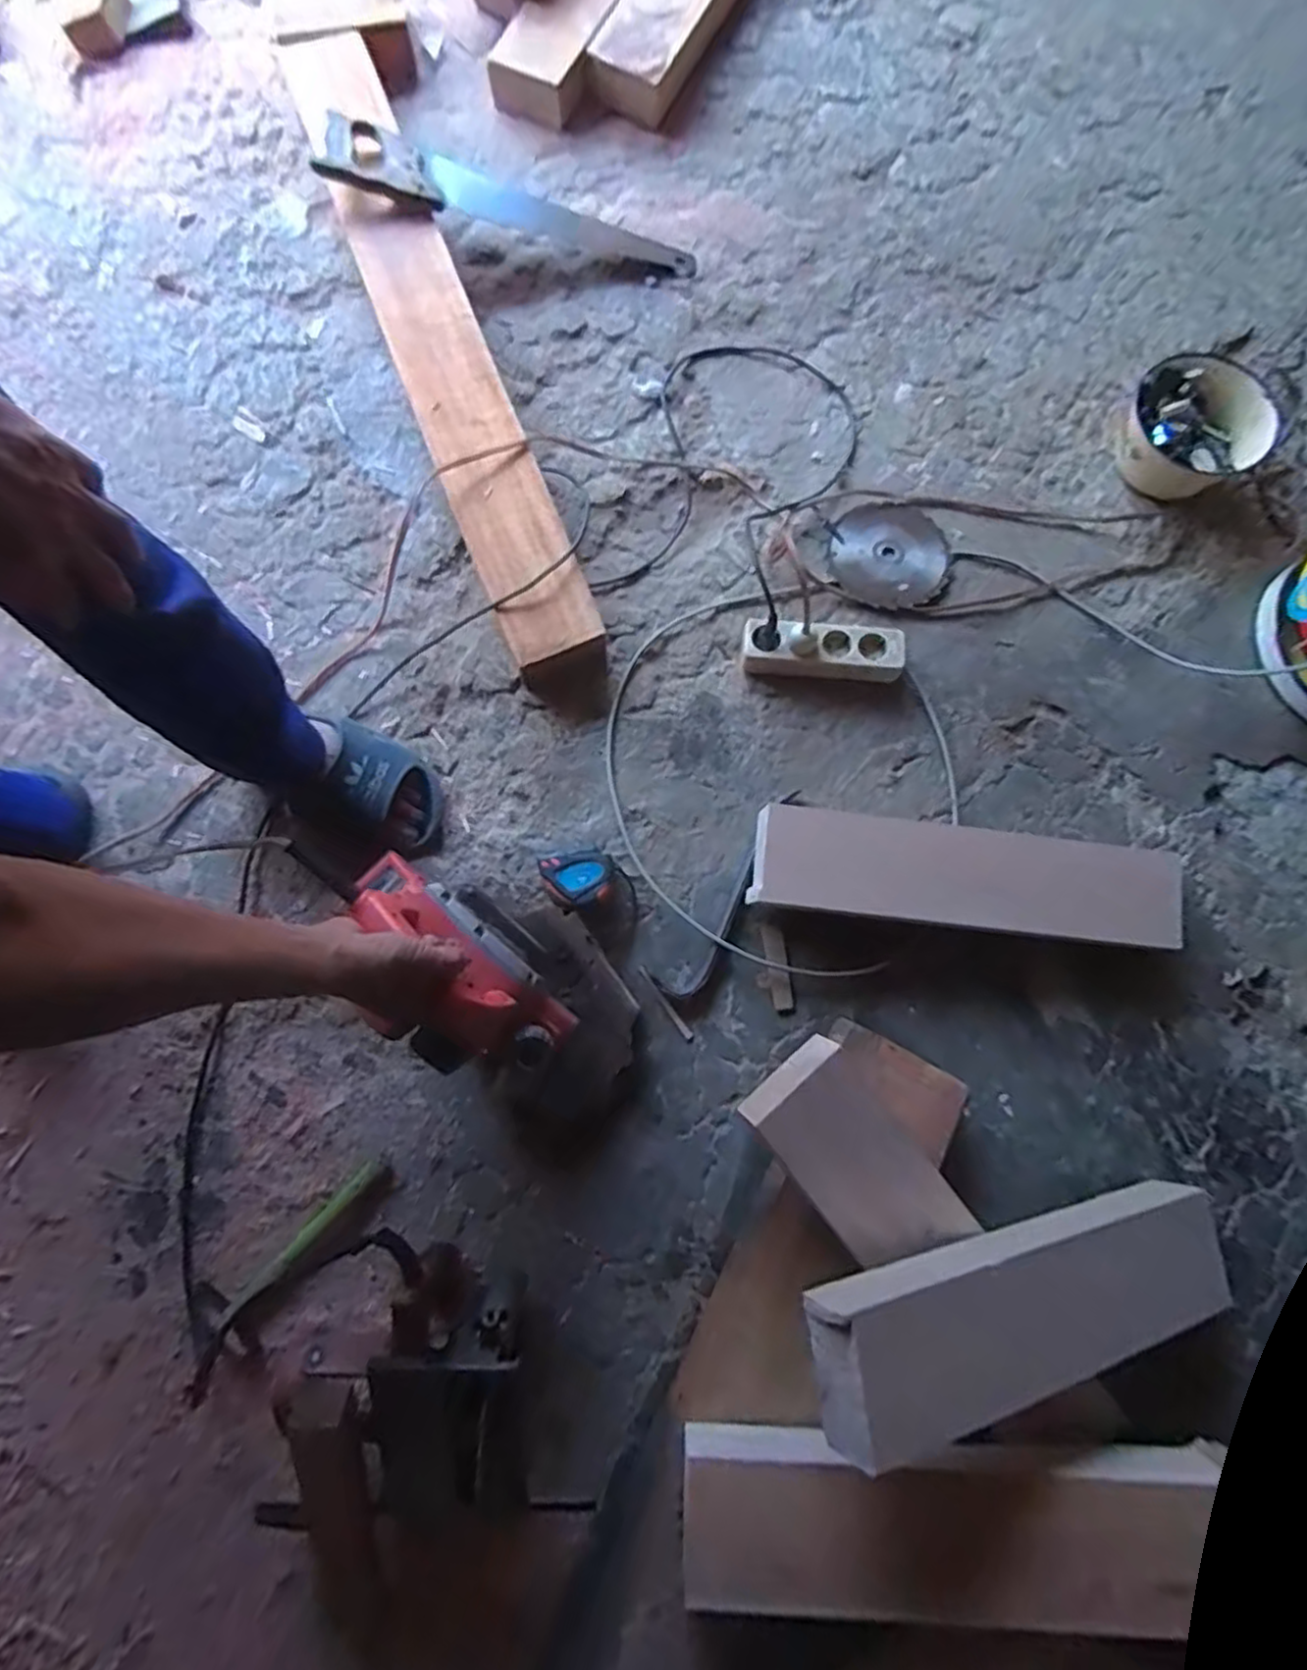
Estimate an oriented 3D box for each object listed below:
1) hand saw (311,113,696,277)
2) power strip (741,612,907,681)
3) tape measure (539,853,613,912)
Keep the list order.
[{"bbox_3d":[-0.196,-0.900,1.025,0.523,0.039,0.124,8,79,-13],"label":"hand saw"},{"bbox_3d":[0.215,-0.238,0.916,0.202,0.048,0.065,6,79,0],"label":"power strip"},{"bbox_3d":[-0.090,0.054,0.849,0.090,0.050,0.066,-8,79,-3],"label":"tape measure"}]

